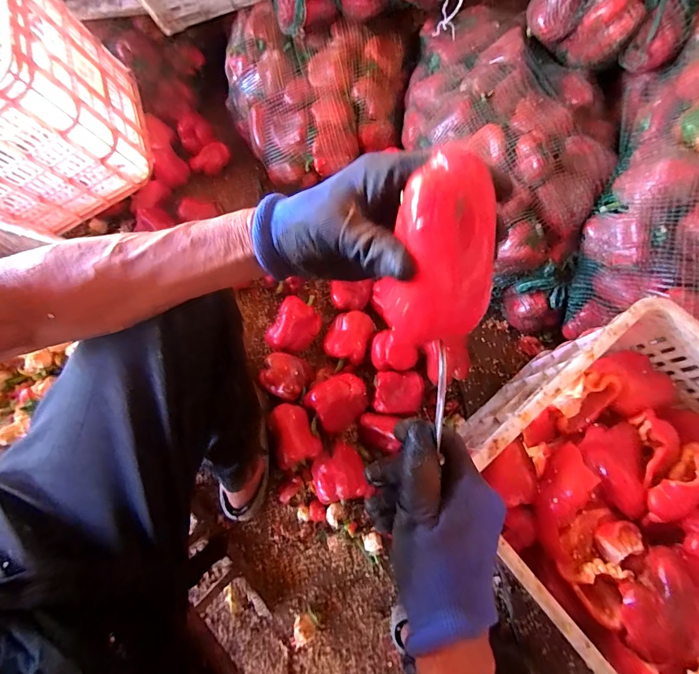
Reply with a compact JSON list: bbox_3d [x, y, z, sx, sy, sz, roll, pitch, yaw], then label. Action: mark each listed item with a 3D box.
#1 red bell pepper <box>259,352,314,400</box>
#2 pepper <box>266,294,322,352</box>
[{"bbox_3d":[-0.130,0.082,0.794,0.098,0.080,0.088,19,72,7],"label":"red bell pepper"},{"bbox_3d":[-0.106,-0.029,0.812,0.096,0.073,0.144,26,73,9],"label":"pepper"}]

